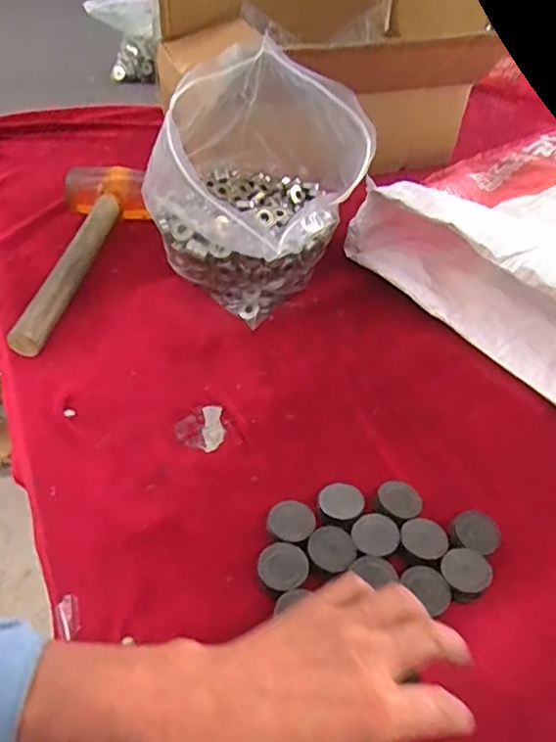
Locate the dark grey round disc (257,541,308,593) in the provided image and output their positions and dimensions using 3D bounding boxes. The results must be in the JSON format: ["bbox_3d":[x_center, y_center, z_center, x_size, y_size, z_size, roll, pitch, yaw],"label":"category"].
[{"bbox_3d":[0.004,0.133,0.397,0.032,0.014,0.033,-33,52,-11],"label":"dark grey round disc"}]

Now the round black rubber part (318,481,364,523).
[{"bbox_3d":[0.046,0.099,0.435,0.032,0.013,0.033,2,45,-2],"label":"round black rubber part"}]

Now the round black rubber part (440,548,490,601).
[{"bbox_3d":[0.127,0.139,0.405,0.032,0.015,0.032,2,45,-2],"label":"round black rubber part"}]

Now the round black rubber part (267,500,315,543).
[{"bbox_3d":[0.011,0.107,0.422,0.033,0.010,0.033,2,45,-2],"label":"round black rubber part"}]

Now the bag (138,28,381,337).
[{"bbox_3d":[-0.011,-0.180,0.569,0.189,0.205,0.194,19,47,14],"label":"bag"}]

